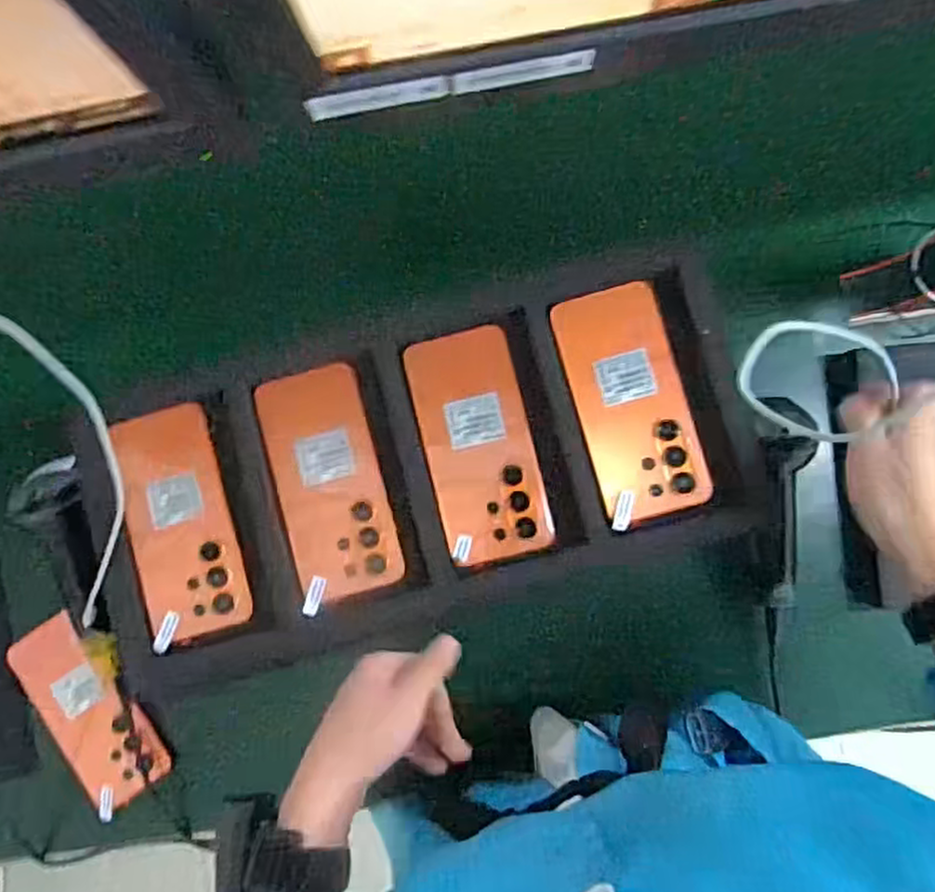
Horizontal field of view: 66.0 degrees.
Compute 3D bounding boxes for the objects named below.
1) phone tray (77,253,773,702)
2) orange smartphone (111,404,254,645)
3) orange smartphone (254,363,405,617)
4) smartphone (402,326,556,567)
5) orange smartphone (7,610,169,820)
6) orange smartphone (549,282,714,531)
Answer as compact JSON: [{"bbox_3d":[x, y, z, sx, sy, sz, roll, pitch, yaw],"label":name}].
[{"bbox_3d":[-0.036,0.018,0.532,0.473,0.026,0.203,-17,84,2],"label":"phone tray"},{"bbox_3d":[-0.215,0.058,0.535,0.077,0.014,0.165,-16,88,-3],"label":"orange smartphone"},{"bbox_3d":[-0.102,0.027,0.538,0.079,0.006,0.171,-15,84,2],"label":"orange smartphone"},{"bbox_3d":[0.008,-0.001,0.533,0.078,0.008,0.168,-14,84,2],"label":"smartphone"},{"bbox_3d":[-0.334,0.233,0.635,0.081,0.016,0.168,-36,84,0],"label":"orange smartphone"},{"bbox_3d":[0.121,-0.033,0.534,0.080,0.011,0.172,-15,84,2],"label":"orange smartphone"}]

